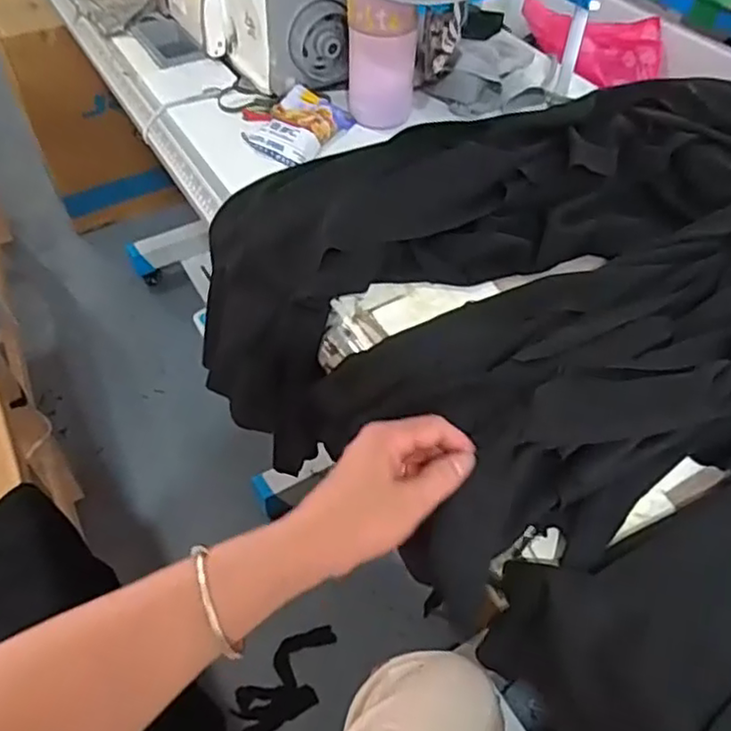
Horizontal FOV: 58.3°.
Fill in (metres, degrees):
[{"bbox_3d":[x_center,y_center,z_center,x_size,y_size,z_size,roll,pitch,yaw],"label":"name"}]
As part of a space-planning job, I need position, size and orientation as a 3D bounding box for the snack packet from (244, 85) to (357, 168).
[{"bbox_3d":[-0.077,-0.275,0.749,0.086,0.025,0.118,28,55,20],"label":"snack packet"}]

